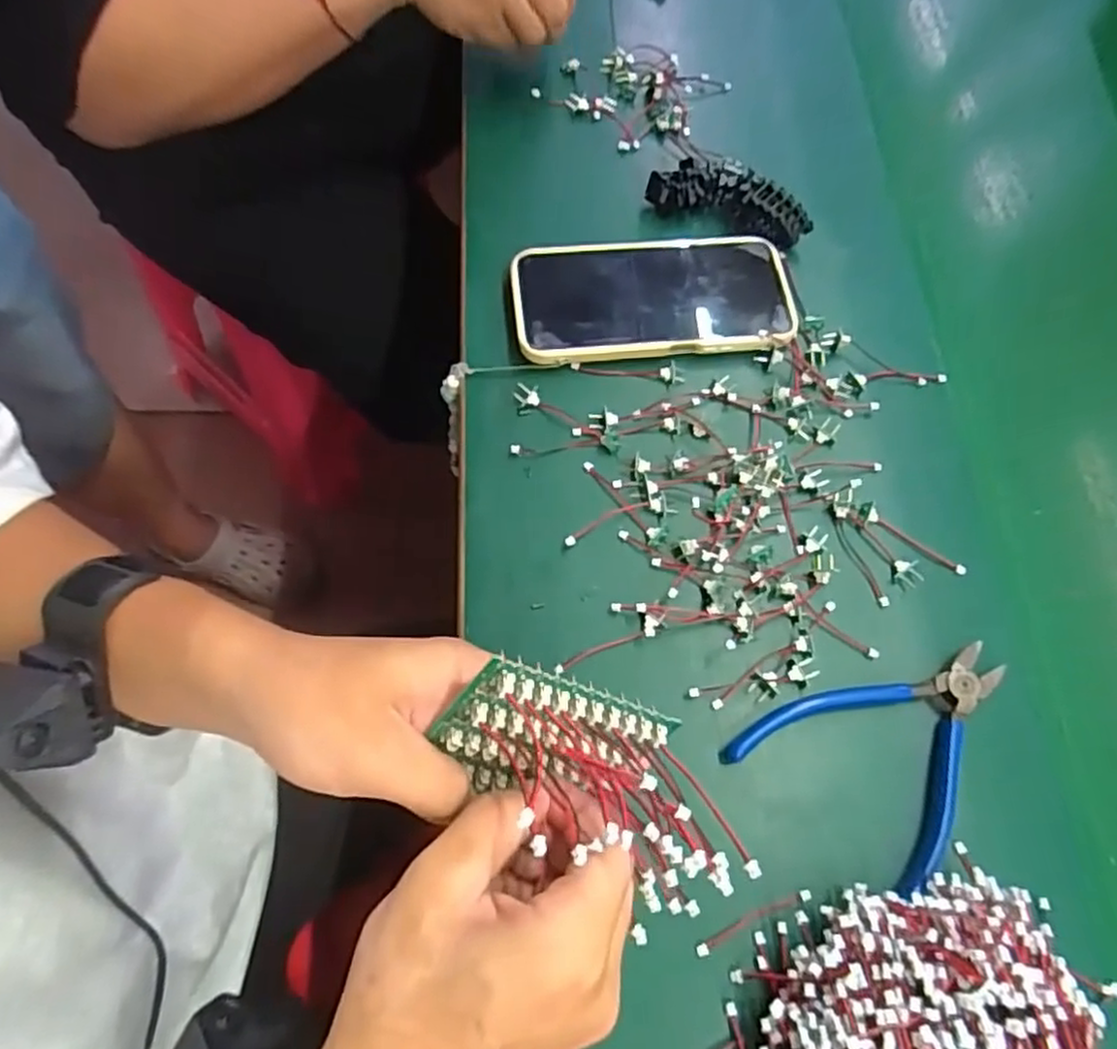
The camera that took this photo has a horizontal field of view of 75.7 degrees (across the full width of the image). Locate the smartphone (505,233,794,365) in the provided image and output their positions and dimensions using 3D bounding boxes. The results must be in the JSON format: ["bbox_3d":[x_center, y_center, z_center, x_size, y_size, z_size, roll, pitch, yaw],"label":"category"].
[{"bbox_3d":[0.058,-0.140,0.444,0.170,0.012,0.083,-5,68,-5],"label":"smartphone"}]

